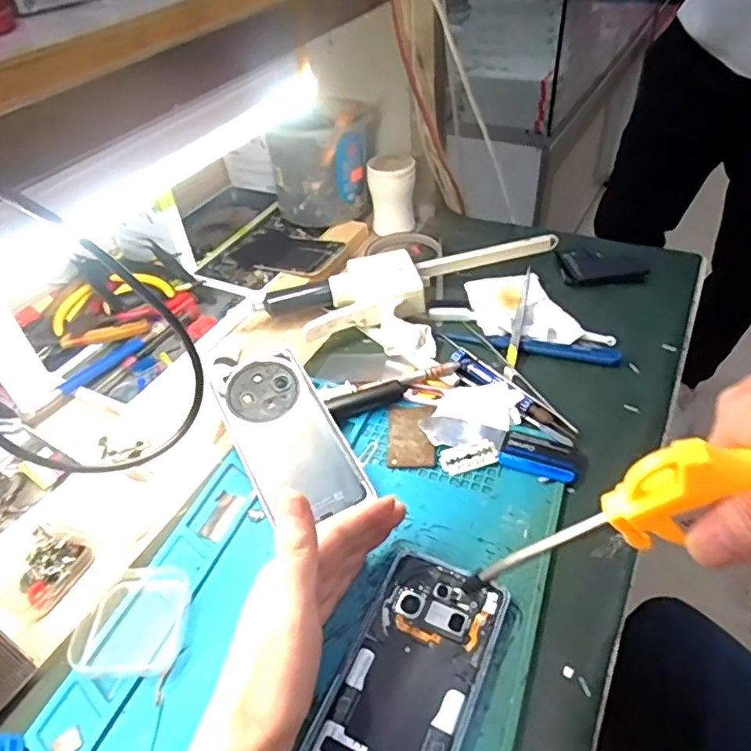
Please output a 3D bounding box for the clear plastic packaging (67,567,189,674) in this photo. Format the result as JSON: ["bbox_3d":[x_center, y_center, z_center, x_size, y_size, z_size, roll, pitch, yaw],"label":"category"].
[{"bbox_3d":[-0.150,0.152,0.367,0.062,0.016,0.065,-2,43,4],"label":"clear plastic packaging"}]

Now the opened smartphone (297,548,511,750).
[{"bbox_3d":[0.014,0.174,0.322,0.077,0.008,0.160,16,47,22],"label":"opened smartphone"}]

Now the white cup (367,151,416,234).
[{"bbox_3d":[0.020,-0.210,0.688,0.055,0.080,0.045,-1,43,5],"label":"white cup"}]

